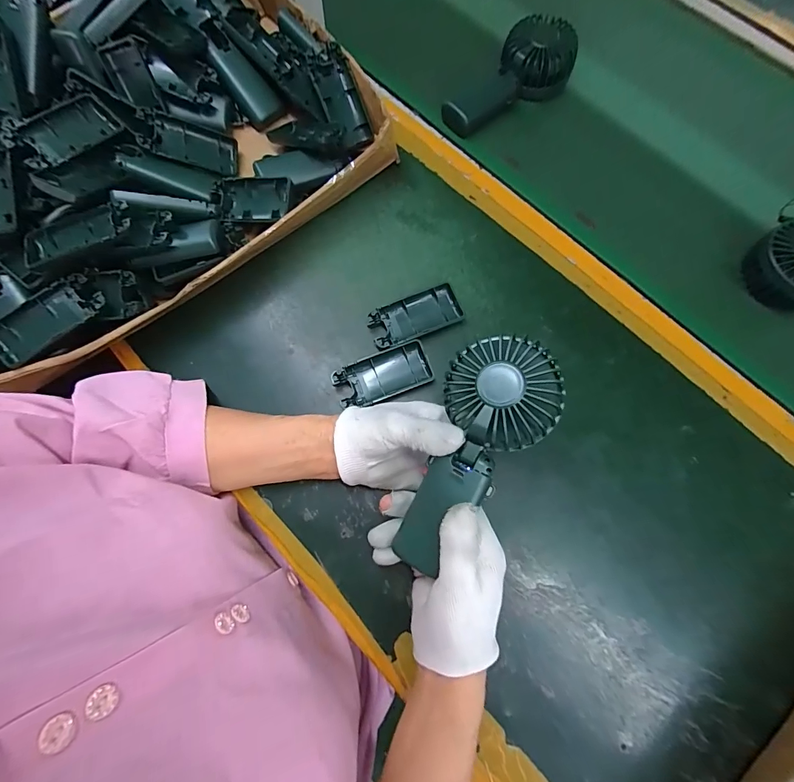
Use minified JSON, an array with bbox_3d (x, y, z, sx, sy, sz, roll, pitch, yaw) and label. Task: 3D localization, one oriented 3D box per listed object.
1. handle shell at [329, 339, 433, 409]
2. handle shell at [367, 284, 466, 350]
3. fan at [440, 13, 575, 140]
[{"bbox_3d":[-0.013,-0.014,0.379,0.092,0.014,0.043,-20,76,-7],"label":"handle shell"},{"bbox_3d":[0.019,-0.075,0.393,0.093,0.015,0.044,-20,76,-7],"label":"handle shell"},{"bbox_3d":[0.138,-0.371,0.457,0.083,0.048,0.162,41,77,9],"label":"fan"}]

